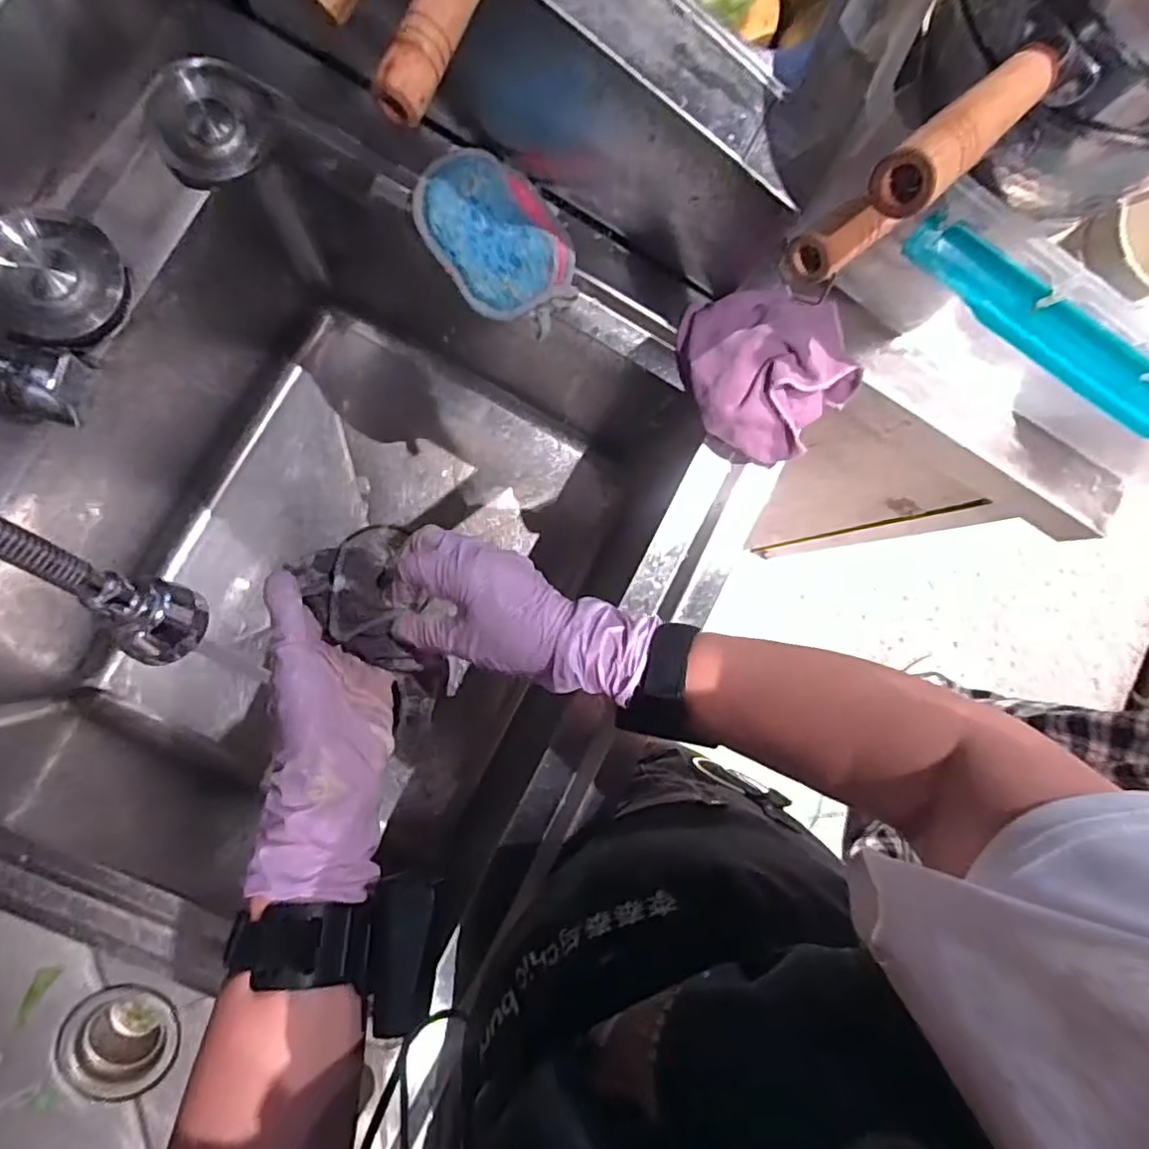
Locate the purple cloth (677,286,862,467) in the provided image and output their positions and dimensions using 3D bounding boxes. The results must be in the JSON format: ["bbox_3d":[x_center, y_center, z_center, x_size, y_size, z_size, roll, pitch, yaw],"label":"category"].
[{"bbox_3d":[0.155,-0.158,0.473,0.123,0.053,0.129,-19,90,-9],"label":"purple cloth"}]

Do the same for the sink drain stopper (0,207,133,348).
[{"bbox_3d":[-0.348,-0.197,0.408,0.082,0.020,0.079,-2,119,-20],"label":"sink drain stopper"}]

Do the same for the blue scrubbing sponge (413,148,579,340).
[{"bbox_3d":[-0.056,-0.256,0.465,0.089,0.021,0.133,-42,94,-8],"label":"blue scrubbing sponge"}]

